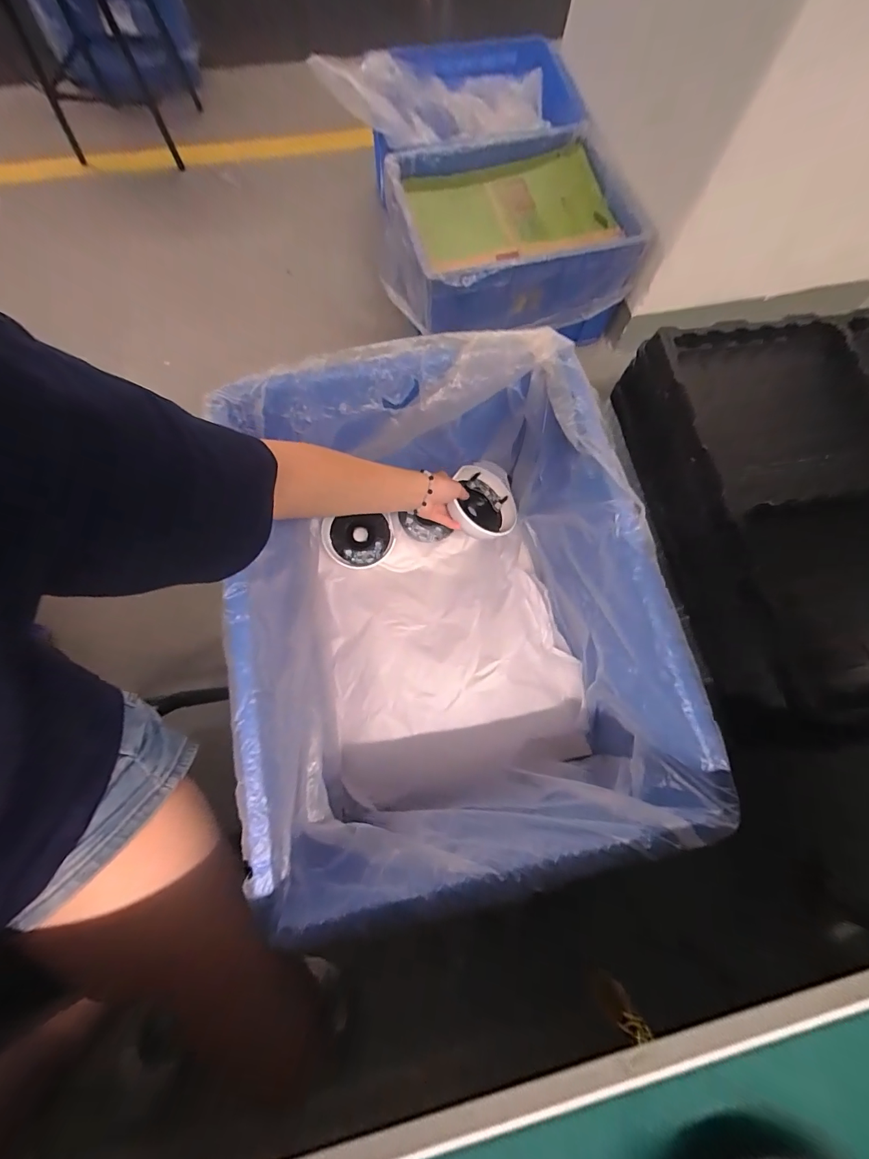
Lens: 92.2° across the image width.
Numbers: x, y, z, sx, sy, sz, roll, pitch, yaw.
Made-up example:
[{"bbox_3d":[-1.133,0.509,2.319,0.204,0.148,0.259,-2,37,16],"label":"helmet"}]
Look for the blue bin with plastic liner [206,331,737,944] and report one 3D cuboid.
[{"bbox_3d":[0.010,0.032,0.530,0.413,0.280,0.533,-10,73,-4],"label":"blue bin with plastic liner"}]

